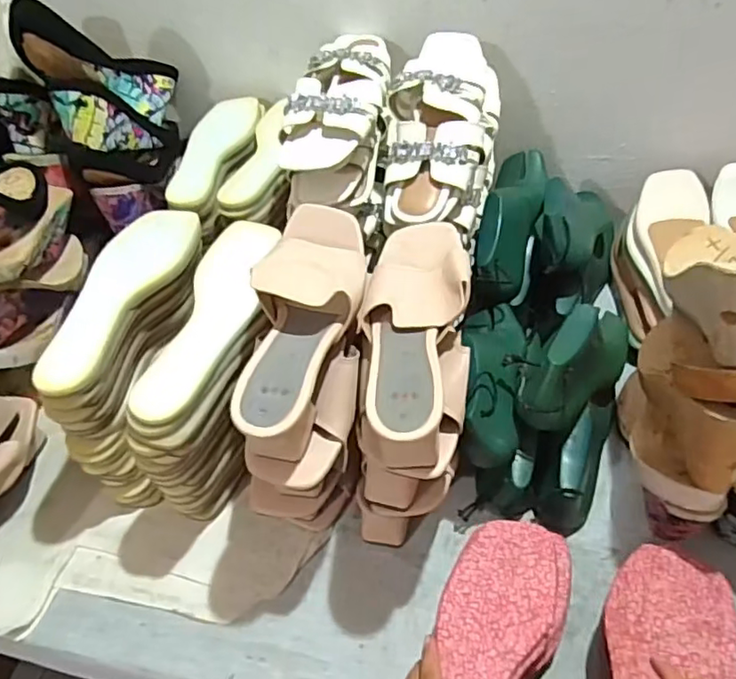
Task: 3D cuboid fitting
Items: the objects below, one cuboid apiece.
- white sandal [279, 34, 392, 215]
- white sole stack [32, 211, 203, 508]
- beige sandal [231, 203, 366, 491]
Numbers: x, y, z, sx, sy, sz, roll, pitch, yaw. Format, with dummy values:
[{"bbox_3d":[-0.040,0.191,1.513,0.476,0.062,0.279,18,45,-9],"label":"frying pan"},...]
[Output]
[{"bbox_3d":[-0.028,-0.266,0.686,0.101,0.101,0.232,7,67,11],"label":"white sandal"},{"bbox_3d":[-0.242,0.017,0.645,0.083,0.195,0.253,12,51,15],"label":"white sole stack"},{"bbox_3d":[-0.050,-0.009,0.500,0.087,0.077,0.252,3,68,7],"label":"beige sandal"}]

